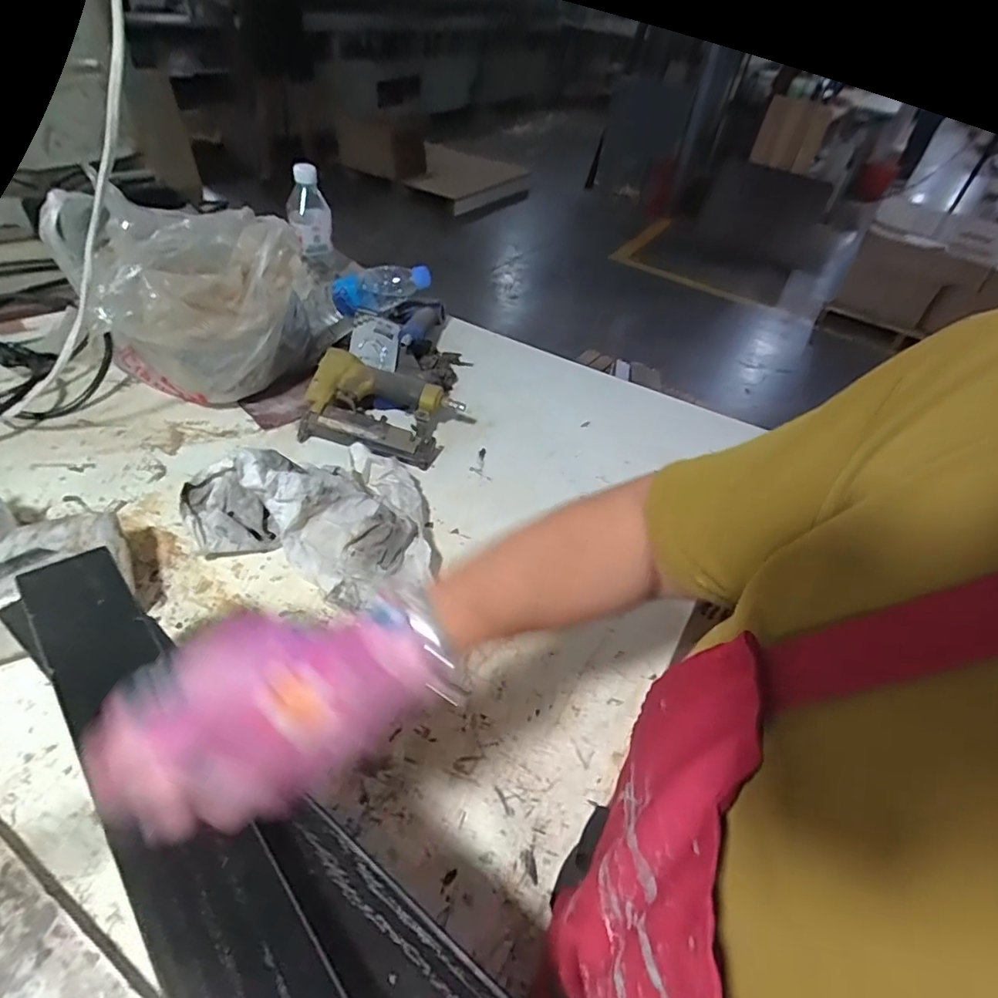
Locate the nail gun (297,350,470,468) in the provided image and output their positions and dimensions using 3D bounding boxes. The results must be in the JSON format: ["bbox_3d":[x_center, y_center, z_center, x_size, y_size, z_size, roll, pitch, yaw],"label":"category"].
[{"bbox_3d":[-0.159,-0.119,0.729,0.200,0.073,0.129,14,42,7],"label":"nail gun"}]

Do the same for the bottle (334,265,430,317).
[{"bbox_3d":[-0.189,-0.347,0.897,0.176,0.059,0.058,-6,39,16],"label":"bottle"}]

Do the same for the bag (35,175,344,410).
[{"bbox_3d":[-0.390,-0.246,0.722,0.252,0.236,0.207,-21,49,-27],"label":"bag"}]

